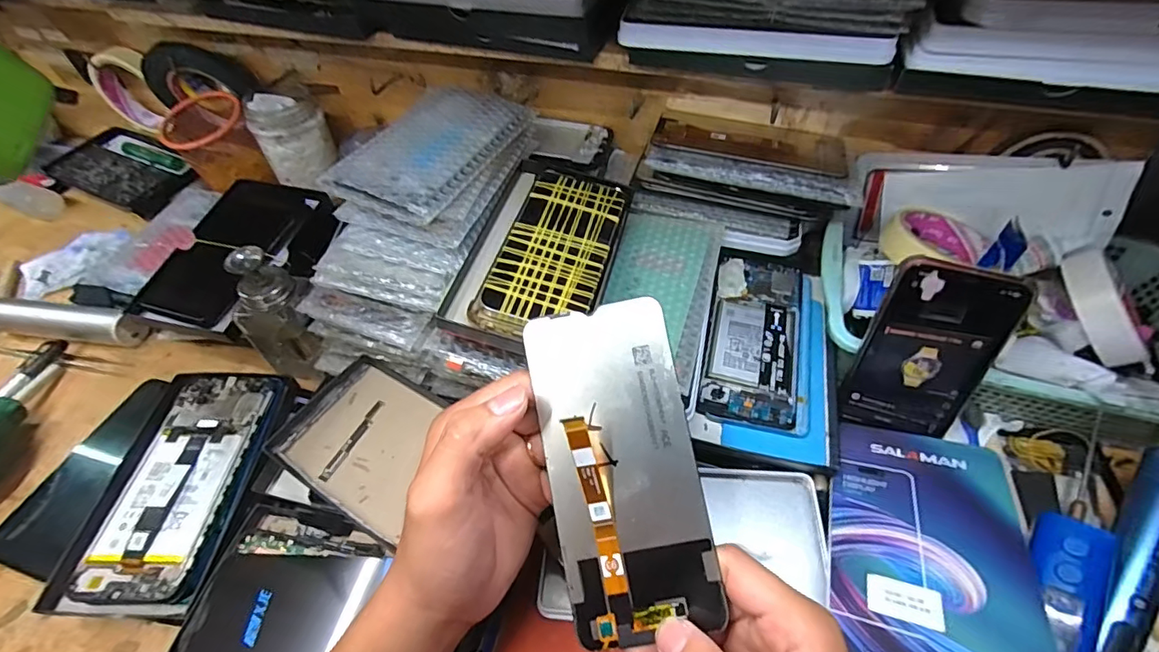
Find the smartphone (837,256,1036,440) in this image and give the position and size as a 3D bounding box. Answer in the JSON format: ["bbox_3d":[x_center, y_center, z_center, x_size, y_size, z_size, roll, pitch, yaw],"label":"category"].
[{"bbox_3d":[0.236,0.021,0.351,0.075,0.131,0.005,16,33,14],"label":"smartphone"}]

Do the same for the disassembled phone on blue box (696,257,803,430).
[{"bbox_3d":[0.140,0.007,0.412,0.069,0.011,0.152,13,58,8],"label":"disassembled phone on blue box"}]

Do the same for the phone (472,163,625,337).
[{"bbox_3d":[-0.017,-0.055,0.369,0.071,0.013,0.156,12,52,12],"label":"phone"}]

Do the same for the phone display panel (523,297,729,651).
[{"bbox_3d":[0.020,0.065,0.234,0.068,0.027,0.152,-11,83,1],"label":"phone display panel"}]

